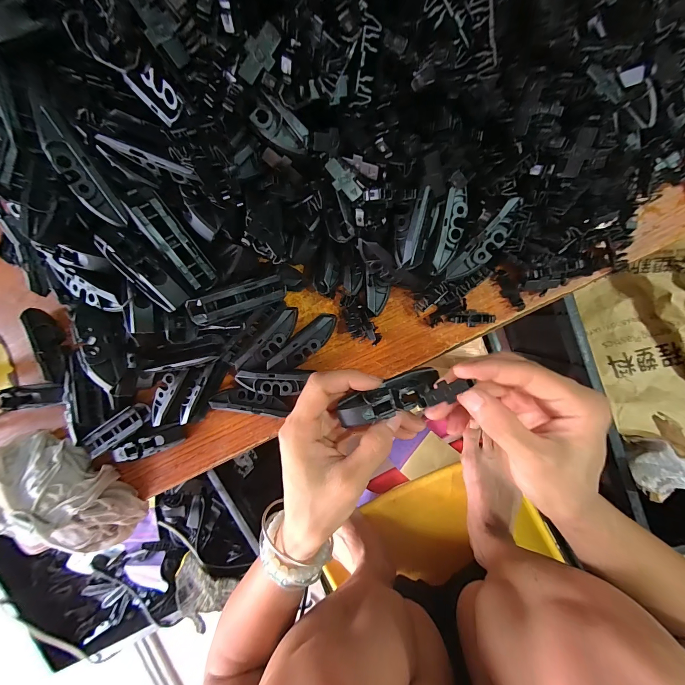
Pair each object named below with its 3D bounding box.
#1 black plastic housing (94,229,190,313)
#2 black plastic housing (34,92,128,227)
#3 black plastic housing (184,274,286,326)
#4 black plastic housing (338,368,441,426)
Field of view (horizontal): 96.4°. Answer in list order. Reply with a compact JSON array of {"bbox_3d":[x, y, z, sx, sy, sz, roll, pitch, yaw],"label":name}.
[{"bbox_3d":[-0.132,-0.048,0.198,0.067,0.012,0.020,42,97,2],"label":"black plastic housing"},{"bbox_3d":[-0.163,-0.108,0.189,0.021,0.010,0.077,-27,106,7],"label":"black plastic housing"},{"bbox_3d":[-0.077,-0.033,0.229,0.071,0.014,0.019,-22,92,-22],"label":"black plastic housing"},{"bbox_3d":[0.033,0.037,0.200,0.069,0.015,0.022,-22,92,-12],"label":"black plastic housing"}]

